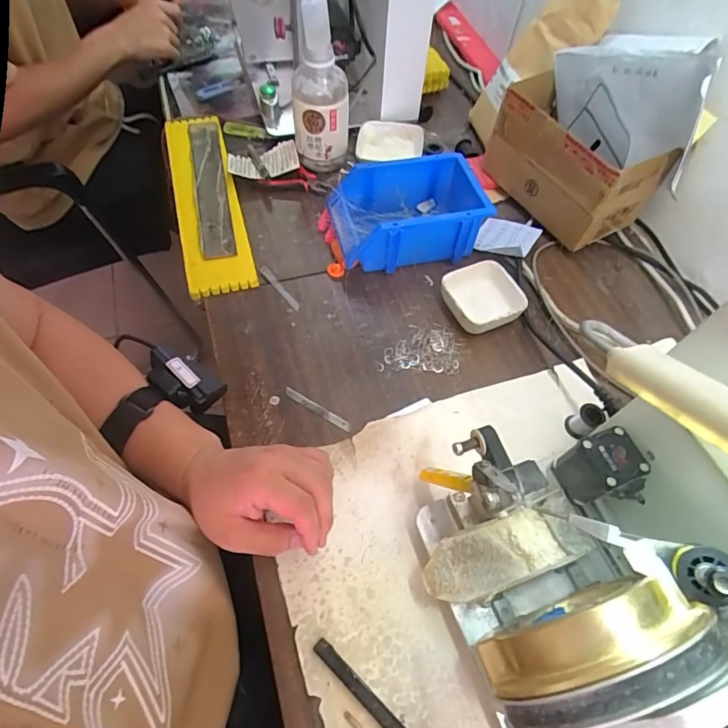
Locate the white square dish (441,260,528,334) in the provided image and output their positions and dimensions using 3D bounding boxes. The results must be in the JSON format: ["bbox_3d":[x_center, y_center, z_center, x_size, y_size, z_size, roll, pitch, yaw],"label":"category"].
[{"bbox_3d":[0.140,-0.079,0.552,0.081,0.031,0.088,-27,64,-18],"label":"white square dish"}]

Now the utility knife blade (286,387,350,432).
[{"bbox_3d":[-0.049,0.047,0.485,0.079,0.004,0.009,30,72,12],"label":"utility knife blade"}]

